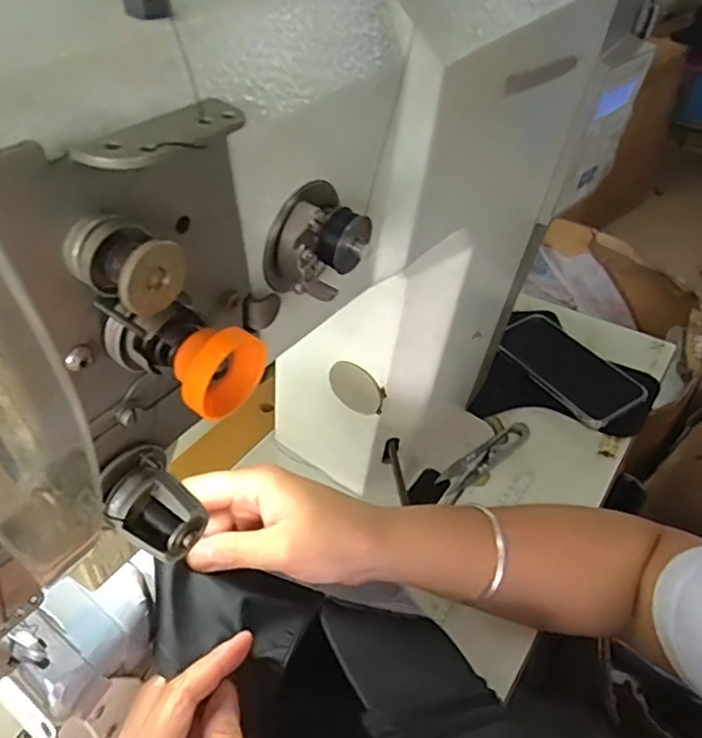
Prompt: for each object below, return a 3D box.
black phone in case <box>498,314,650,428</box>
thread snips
[{"bbox_3d":[0.238,-0.005,0.652,0.092,0.010,0.159,-24,49,-26],"label":"black phone in case"},{"bbox_3d":[0.130,0.085,0.575,0.114,0.009,0.027,-27,47,-25],"label":"thread snips"}]

